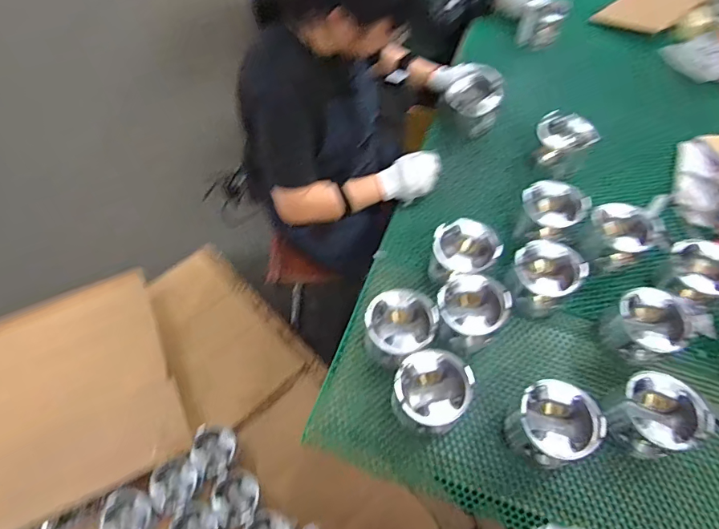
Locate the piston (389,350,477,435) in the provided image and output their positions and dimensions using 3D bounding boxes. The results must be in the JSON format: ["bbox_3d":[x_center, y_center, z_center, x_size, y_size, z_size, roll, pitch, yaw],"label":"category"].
[{"bbox_3d":[0.106,0.205,0.713,0.109,0.100,0.114,1,58,-1],"label":"piston"}]

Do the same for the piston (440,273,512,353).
[{"bbox_3d":[0.190,0.083,0.792,0.108,0.099,0.111,29,61,16],"label":"piston"}]

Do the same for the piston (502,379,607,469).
[{"bbox_3d":[0.287,0.246,0.692,0.111,0.104,0.109,1,58,-1],"label":"piston"}]

